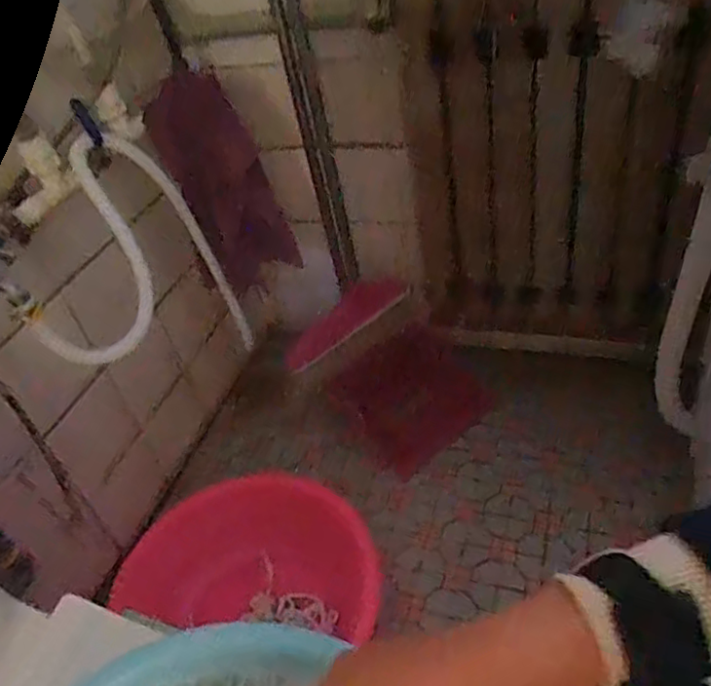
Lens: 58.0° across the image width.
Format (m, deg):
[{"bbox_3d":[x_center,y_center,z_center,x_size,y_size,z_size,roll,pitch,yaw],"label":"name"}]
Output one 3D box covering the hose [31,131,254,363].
[{"bbox_3d":[-0.275,-0.058,0.914,0.097,0.447,0.362,-4,42,9],"label":"hose"}]

